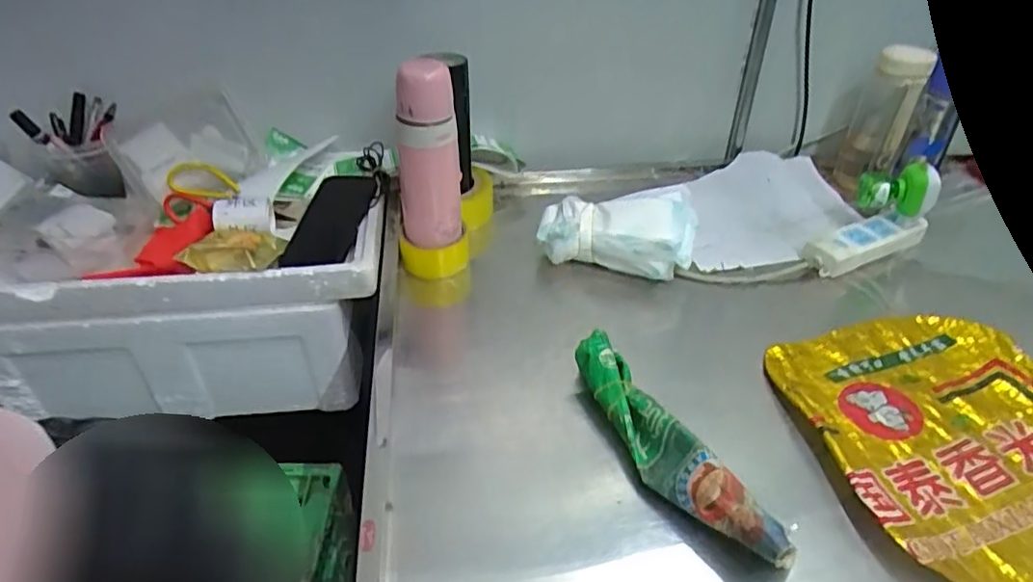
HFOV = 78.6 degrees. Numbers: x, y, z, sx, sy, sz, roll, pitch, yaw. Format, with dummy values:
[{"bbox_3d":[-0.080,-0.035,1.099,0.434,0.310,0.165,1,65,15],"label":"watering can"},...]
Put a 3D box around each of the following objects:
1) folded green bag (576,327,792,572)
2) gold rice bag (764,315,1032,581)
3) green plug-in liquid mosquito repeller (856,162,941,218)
[{"bbox_3d":[0.128,0.133,0.551,0.047,0.045,0.255,-18,42,-22],"label":"folded green bag"},{"bbox_3d":[0.406,0.132,0.589,0.258,0.030,0.298,-5,39,-8],"label":"gold rice bag"},{"bbox_3d":[0.489,-0.132,0.812,0.081,0.057,0.054,0,39,-2],"label":"green plug-in liquid mosquito repeller"}]

